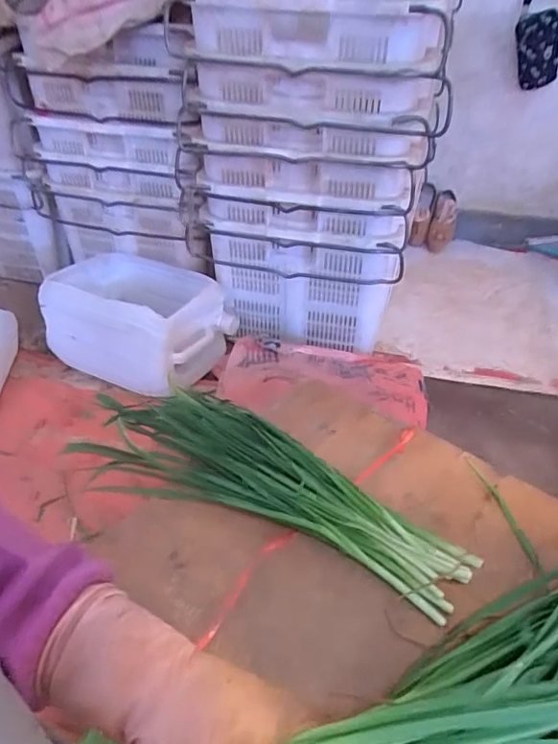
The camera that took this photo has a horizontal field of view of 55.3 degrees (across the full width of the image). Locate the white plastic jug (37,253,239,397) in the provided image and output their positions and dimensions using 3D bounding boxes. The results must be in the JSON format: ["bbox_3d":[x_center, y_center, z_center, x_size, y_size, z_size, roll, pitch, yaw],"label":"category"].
[{"bbox_3d":[-0.351,-0.138,1.291,0.385,0.204,0.292,19,40,20],"label":"white plastic jug"}]

